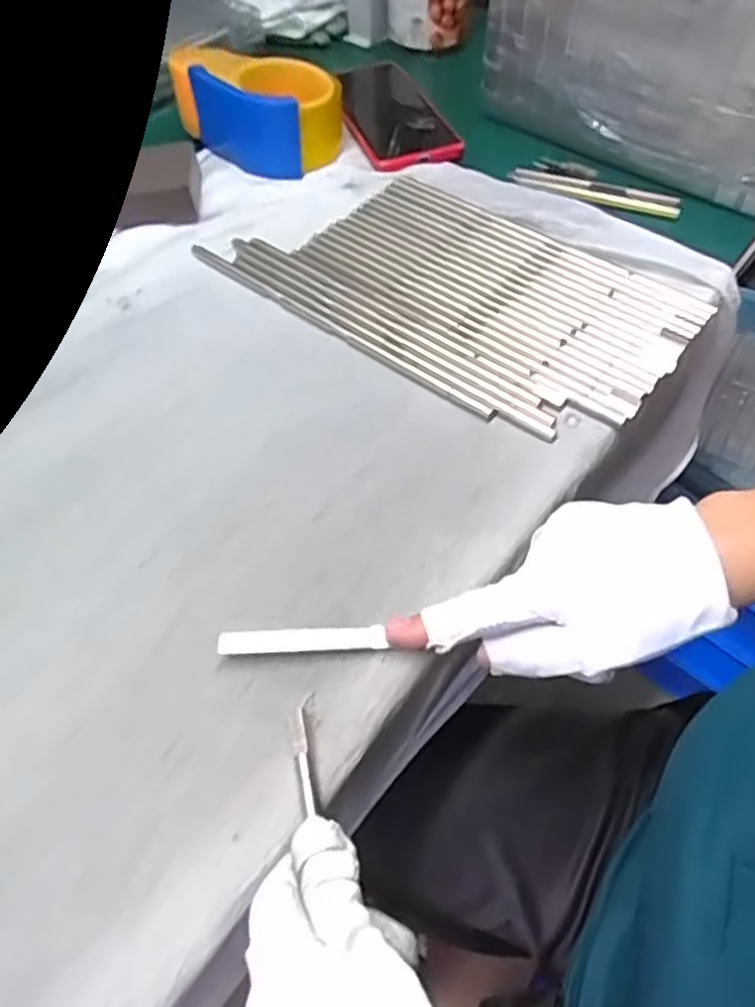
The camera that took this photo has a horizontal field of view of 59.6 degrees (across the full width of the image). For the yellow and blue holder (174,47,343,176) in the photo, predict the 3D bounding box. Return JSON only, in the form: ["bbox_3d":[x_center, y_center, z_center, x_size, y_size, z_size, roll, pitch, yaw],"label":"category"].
[{"bbox_3d":[-0.093,-0.316,0.525,0.116,0.065,0.073,25,59,16],"label":"yellow and blue holder"}]

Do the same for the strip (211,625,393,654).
[{"bbox_3d":[-0.034,0.061,0.296,0.073,0.004,0.011,-1,56,-3],"label":"strip"}]

